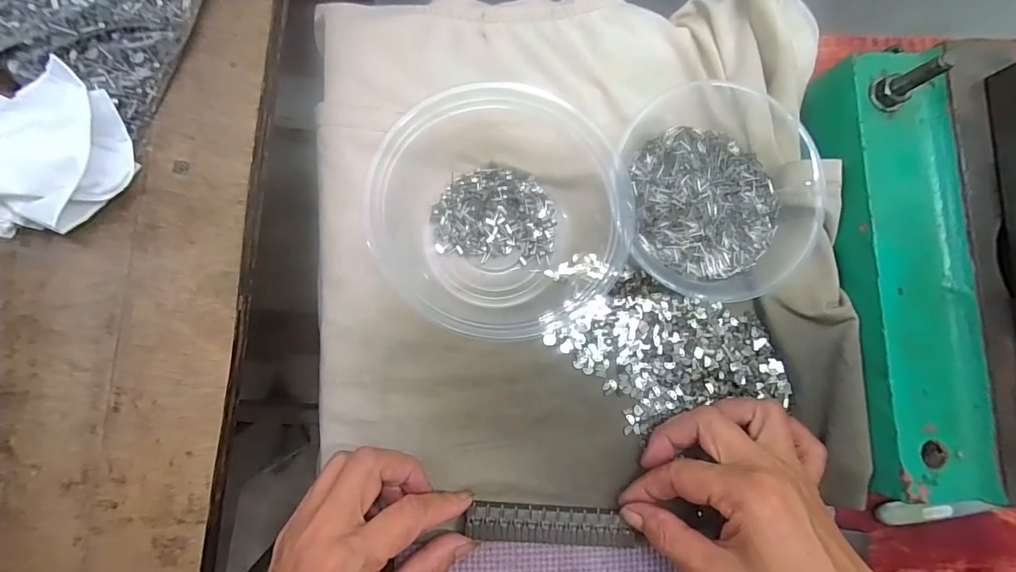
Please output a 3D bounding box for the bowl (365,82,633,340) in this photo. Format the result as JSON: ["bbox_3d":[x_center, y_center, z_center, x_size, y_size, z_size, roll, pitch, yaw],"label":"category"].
[{"bbox_3d":[-0.003,-0.040,0.258,0.136,0.051,0.146,1,84,-5],"label":"bowl"}]

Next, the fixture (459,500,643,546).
[{"bbox_3d":[0.026,0.136,0.258,0.097,0.004,0.021,7,84,-5],"label":"fixture"}]

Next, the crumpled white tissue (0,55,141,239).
[{"bbox_3d":[-0.224,-0.062,0.210,0.078,0.047,0.074,9,83,-5],"label":"crumpled white tissue"}]

